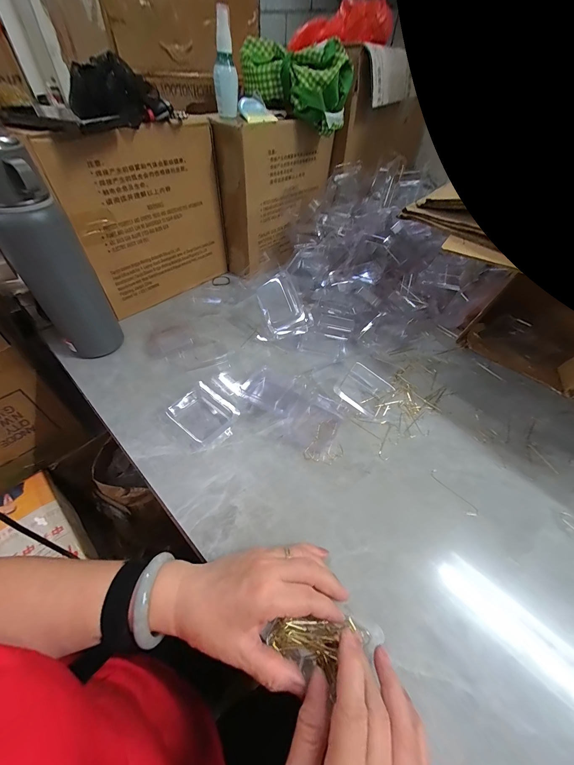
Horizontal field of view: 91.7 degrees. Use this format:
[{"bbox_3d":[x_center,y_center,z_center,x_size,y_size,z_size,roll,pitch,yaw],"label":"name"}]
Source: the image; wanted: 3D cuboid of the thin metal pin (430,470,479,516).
[{"bbox_3d":[0.204,0.135,0.341,0.017,0.004,0.064,-26,55,-25],"label":"thin metal pin"}]

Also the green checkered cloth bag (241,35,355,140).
[{"bbox_3d":[0.014,-0.549,0.516,0.192,0.105,0.093,38,56,25],"label":"green checkered cloth bag"}]

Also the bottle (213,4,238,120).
[{"bbox_3d":[-0.101,-0.514,0.452,0.036,0.117,0.037,-2,49,-6],"label":"bottle"}]

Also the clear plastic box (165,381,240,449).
[{"bbox_3d":[-0.113,0.045,0.391,0.086,0.020,0.070,33,54,23],"label":"clear plastic box"}]

